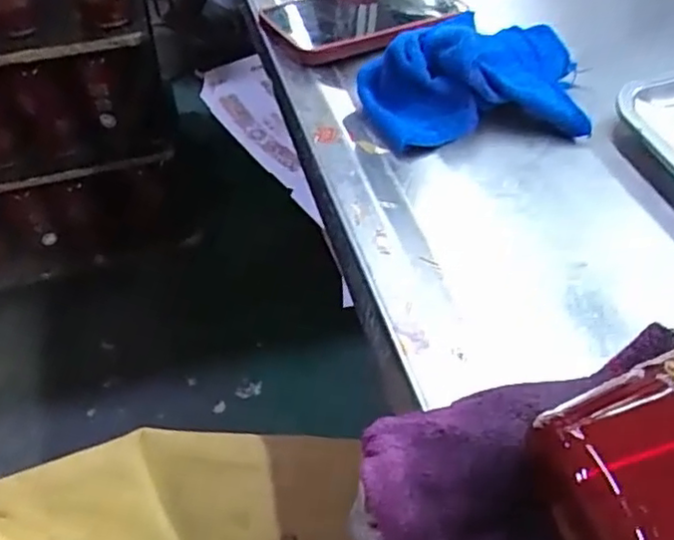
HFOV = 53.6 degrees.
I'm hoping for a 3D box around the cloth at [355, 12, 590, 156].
[{"bbox_3d":[0.100,-0.144,0.477,0.167,0.055,0.110,-6,47,-4],"label":"cloth"}]

